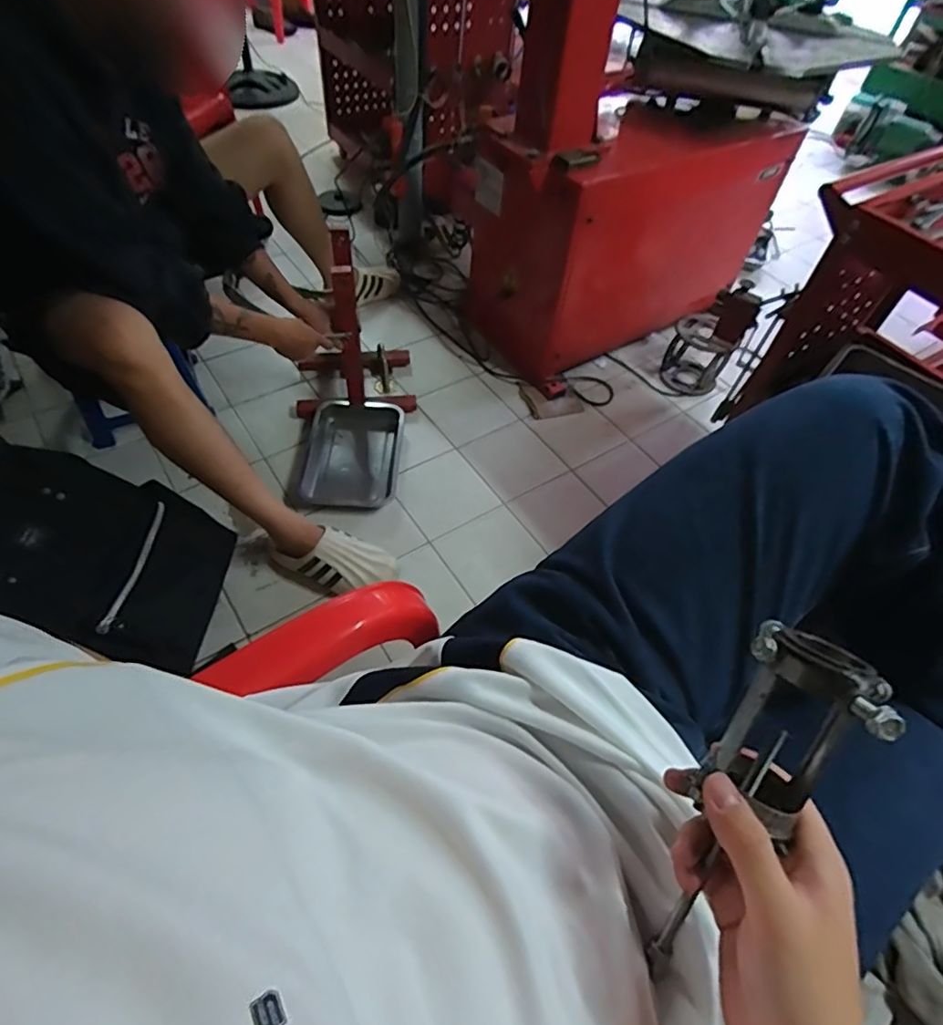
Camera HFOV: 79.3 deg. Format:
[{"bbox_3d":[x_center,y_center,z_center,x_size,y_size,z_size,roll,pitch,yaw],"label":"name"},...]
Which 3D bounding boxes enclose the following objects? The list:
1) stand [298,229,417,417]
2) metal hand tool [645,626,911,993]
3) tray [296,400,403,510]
[{"bbox_3d":[-0.286,-0.439,1.336,0.293,0.366,0.230,-7,56,-10],"label":"stand"},{"bbox_3d":[0.143,0.168,0.305,0.065,0.223,0.054,21,18,10],"label":"metal hand tool"},{"bbox_3d":[-0.279,-0.139,1.328,0.214,0.038,0.316,3,54,-3],"label":"tray"}]

